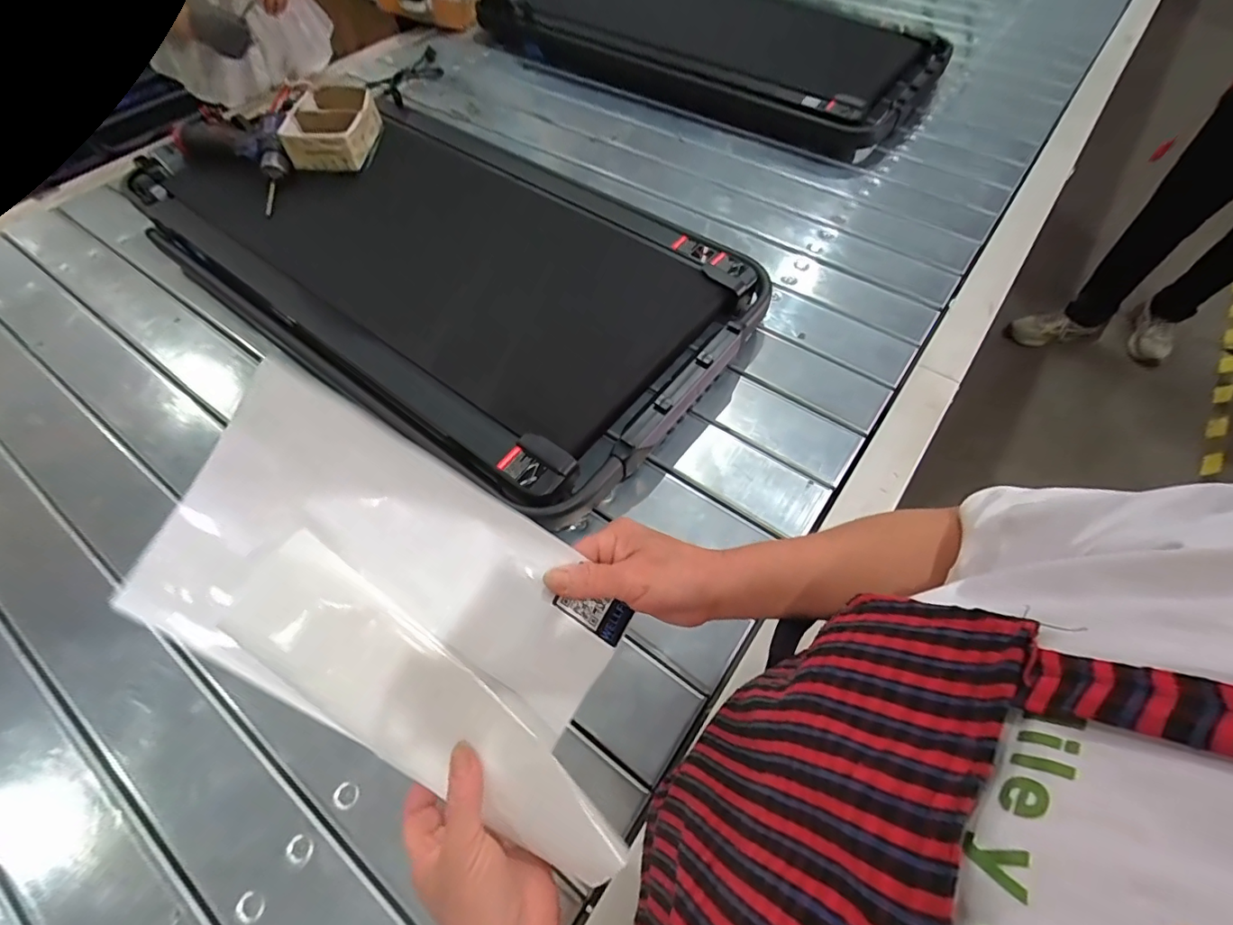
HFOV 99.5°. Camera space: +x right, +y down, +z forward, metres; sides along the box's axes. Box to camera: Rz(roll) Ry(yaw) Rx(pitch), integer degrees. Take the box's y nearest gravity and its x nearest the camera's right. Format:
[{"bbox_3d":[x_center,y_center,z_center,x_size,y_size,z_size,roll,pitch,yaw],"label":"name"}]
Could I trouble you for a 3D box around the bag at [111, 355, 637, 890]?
[{"bbox_3d":[-0.116,0.094,0.311,0.311,0.027,0.164,34,85,-3],"label":"bag"}]

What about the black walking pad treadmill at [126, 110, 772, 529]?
[{"bbox_3d":[-0.305,-0.347,0.861,1.028,0.098,0.528,33,65,21],"label":"black walking pad treadmill"}]

